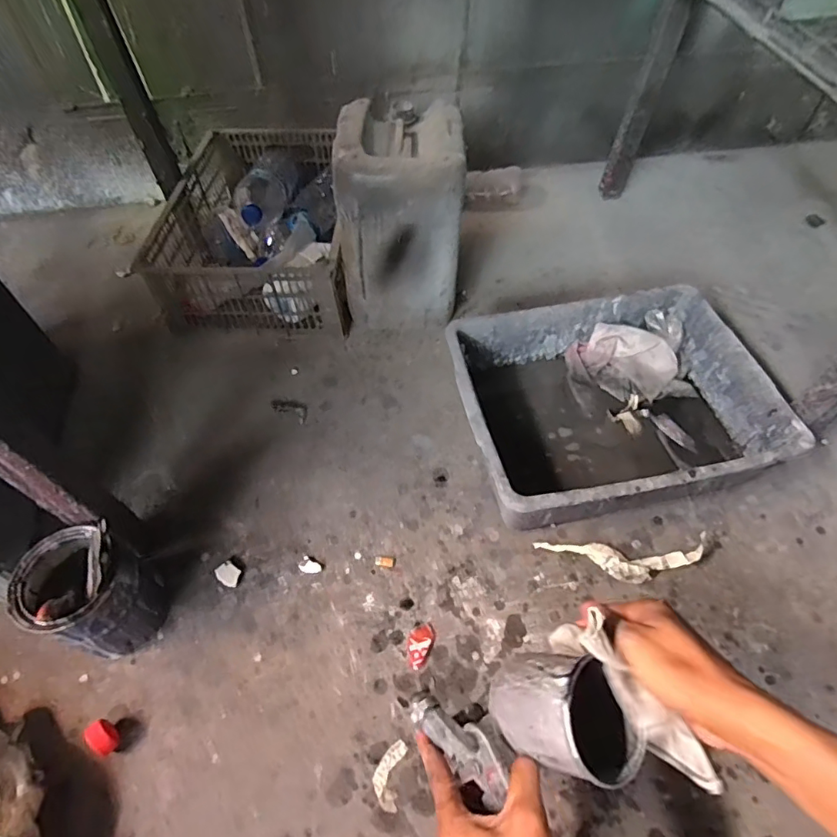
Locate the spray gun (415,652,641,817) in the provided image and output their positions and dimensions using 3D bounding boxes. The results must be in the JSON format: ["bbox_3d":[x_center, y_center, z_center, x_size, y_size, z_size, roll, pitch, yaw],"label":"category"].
[{"bbox_3d":[0.071,0.226,0.383,0.161,0.074,0.083,-25,50,25],"label":"spray gun"}]

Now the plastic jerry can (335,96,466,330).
[{"bbox_3d":[-0.022,-0.312,0.846,0.184,0.297,0.207,0,55,2],"label":"plastic jerry can"}]

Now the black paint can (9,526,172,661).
[{"bbox_3d":[-0.364,0.194,0.581,0.109,0.156,0.100,-1,55,1],"label":"black paint can"}]

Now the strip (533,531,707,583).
[{"bbox_3d":[0.259,0.177,0.653,0.207,0.025,0.053,-1,55,1],"label":"strip"}]

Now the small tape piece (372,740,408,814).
[{"bbox_3d":[-0.031,0.367,0.535,0.027,0.004,0.060,9,56,8],"label":"small tape piece"}]

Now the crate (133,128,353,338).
[{"bbox_3d":[-0.281,-0.372,0.985,0.321,0.151,0.452,0,55,2],"label":"crate"}]

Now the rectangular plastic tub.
[{"bbox_3d":[0.257,-0.014,0.728,0.386,0.125,0.305,-10,55,-5],"label":"rectangular plastic tub"}]

